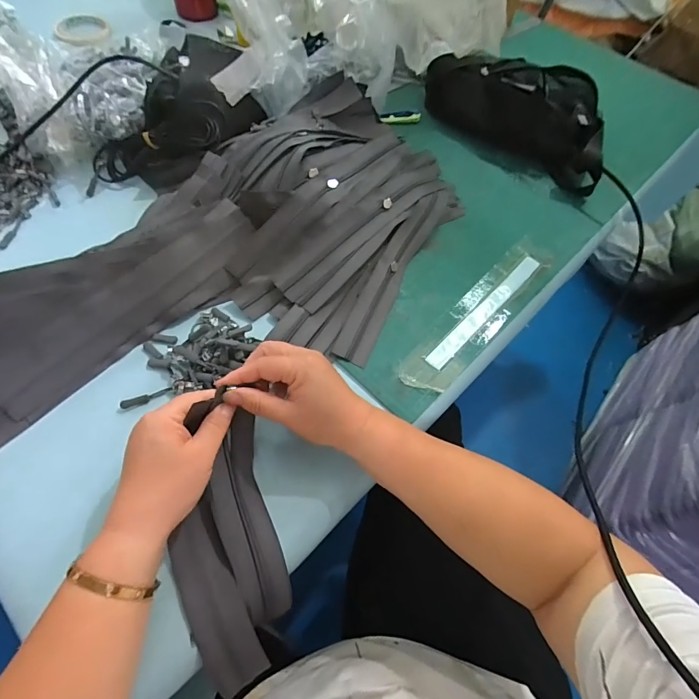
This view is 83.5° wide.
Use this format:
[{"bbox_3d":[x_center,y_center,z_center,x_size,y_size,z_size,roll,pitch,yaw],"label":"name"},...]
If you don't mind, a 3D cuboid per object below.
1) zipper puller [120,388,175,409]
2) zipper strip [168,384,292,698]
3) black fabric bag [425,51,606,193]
[{"bbox_3d":[-0.197,0.046,0.382,0.047,0.004,0.007,-18,65,-14],"label":"zipper puller"},{"bbox_3d":[-0.098,0.149,0.315,0.085,0.048,0.230,-4,77,-7],"label":"zipper strip"},{"bbox_3d":[0.267,-0.367,0.607,0.313,0.090,0.127,41,66,17],"label":"black fabric bag"}]

